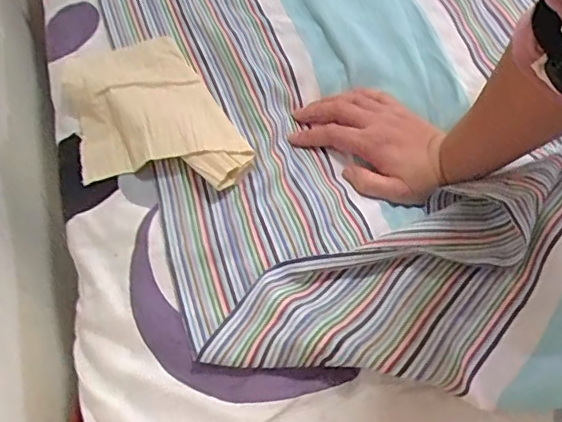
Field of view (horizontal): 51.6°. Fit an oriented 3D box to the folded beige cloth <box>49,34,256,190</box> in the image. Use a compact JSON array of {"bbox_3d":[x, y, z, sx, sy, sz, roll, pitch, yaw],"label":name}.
[{"bbox_3d":[-0.117,-0.079,0.496,0.125,0.037,0.196,-25,55,-14],"label":"folded beige cloth"}]

